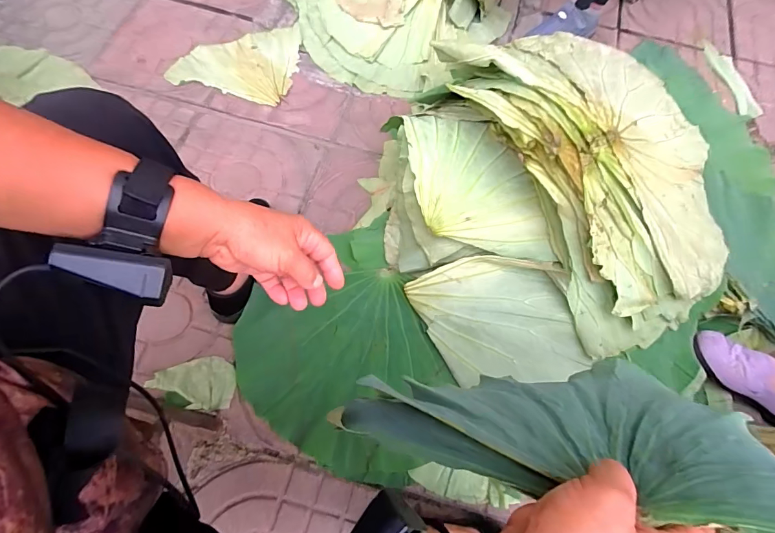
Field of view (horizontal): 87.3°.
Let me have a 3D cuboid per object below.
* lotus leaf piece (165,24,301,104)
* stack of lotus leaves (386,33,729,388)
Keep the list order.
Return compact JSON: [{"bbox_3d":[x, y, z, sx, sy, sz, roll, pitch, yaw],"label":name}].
[{"bbox_3d":[-0.350,-0.517,0.985,0.266,0.019,0.256,13,66,2],"label":"lotus leaf piece"},{"bbox_3d":[0.283,-0.130,0.677,0.549,0.259,0.534,-20,69,-12],"label":"stack of lotus leaves"}]

